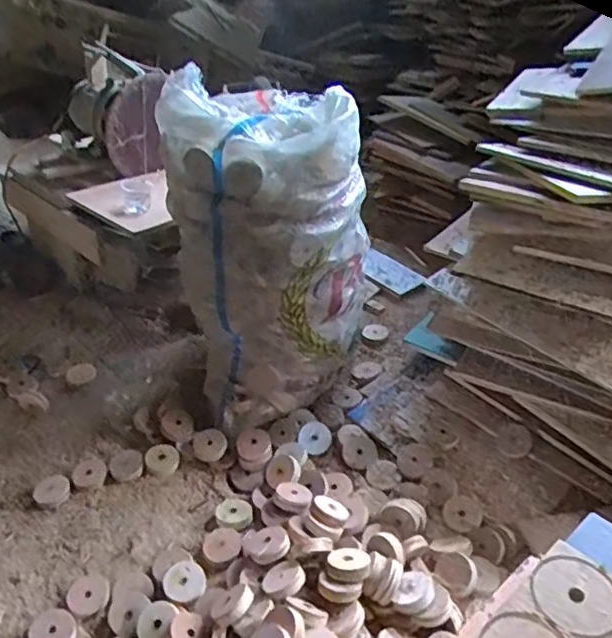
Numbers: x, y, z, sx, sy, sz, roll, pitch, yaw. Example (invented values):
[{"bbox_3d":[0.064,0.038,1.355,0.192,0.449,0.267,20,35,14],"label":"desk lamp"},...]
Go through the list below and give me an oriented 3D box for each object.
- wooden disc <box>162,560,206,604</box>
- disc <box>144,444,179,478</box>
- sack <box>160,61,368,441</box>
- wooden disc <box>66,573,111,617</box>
[{"bbox_3d":[-0.188,0.406,0.957,0.063,0.013,0.059,1,58,-2],"label":"wooden disc"},{"bbox_3d":[-0.274,0.269,1.184,0.064,0.015,0.060,3,67,-7],"label":"disc"},{"bbox_3d":[-0.071,-0.127,1.173,0.302,0.554,0.285,-16,36,-18],"label":"sack"},{"bbox_3d":[-0.341,0.430,0.971,0.062,0.012,0.067,-2,34,1],"label":"wooden disc"}]

